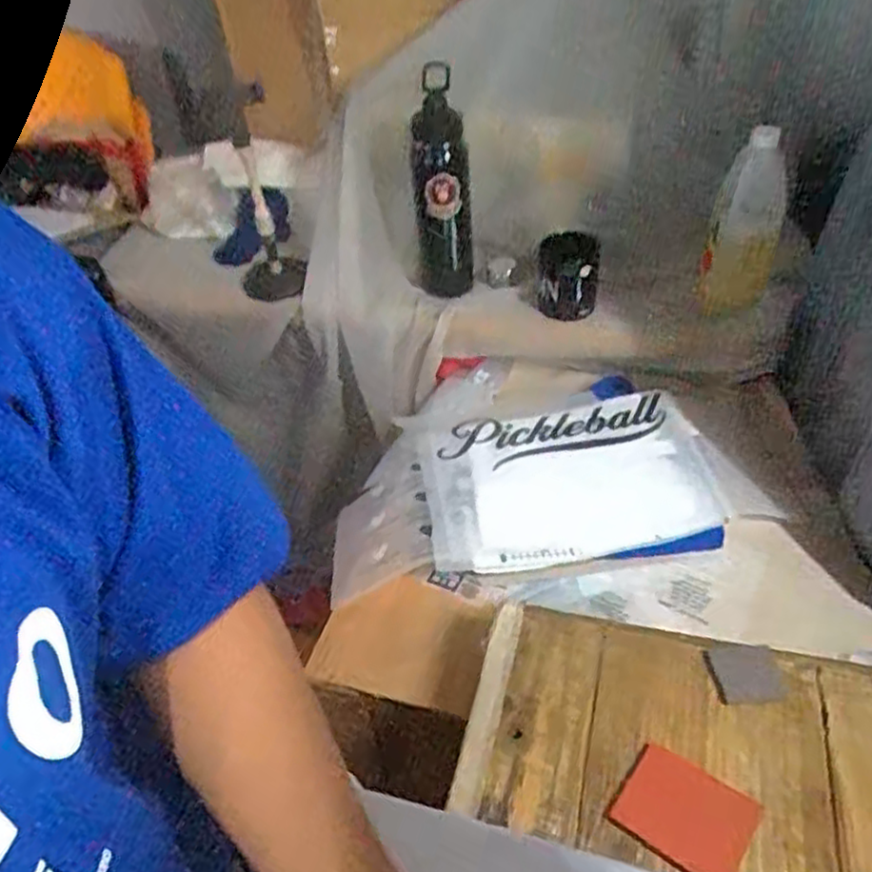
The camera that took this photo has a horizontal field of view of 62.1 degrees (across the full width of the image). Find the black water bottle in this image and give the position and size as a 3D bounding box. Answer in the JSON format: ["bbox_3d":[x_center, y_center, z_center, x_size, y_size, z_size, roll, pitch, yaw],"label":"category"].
[{"bbox_3d":[0.009,-0.336,0.990,0.076,0.275,0.092,-2,39,4],"label":"black water bottle"}]

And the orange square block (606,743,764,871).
[{"bbox_3d":[0.190,0.290,0.557,0.091,0.004,0.077,25,50,29],"label":"orange square block"}]

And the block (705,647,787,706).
[{"bbox_3d":[0.273,0.207,0.637,0.063,0.007,0.061,-4,42,1],"label":"block"}]

